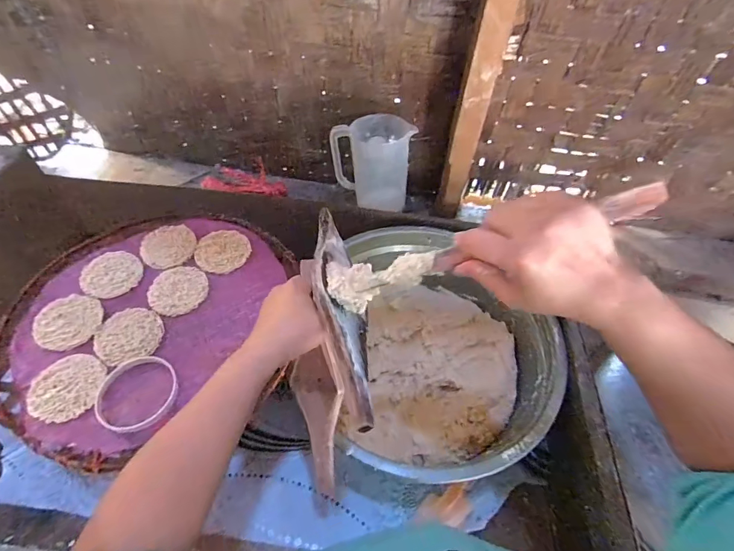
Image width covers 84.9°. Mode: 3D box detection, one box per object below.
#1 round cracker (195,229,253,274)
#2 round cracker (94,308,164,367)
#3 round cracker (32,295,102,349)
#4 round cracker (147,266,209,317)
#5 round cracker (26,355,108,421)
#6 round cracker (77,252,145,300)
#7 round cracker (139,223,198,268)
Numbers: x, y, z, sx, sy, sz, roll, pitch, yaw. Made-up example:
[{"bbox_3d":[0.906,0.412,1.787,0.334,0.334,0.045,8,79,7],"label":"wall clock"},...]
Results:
[{"bbox_3d":[-0.220,-0.039,0.612,0.083,0.008,0.076,2,52,-3],"label":"round cracker"},{"bbox_3d":[-0.309,0.076,0.521,0.078,0.004,0.080,2,52,-3],"label":"round cracker"},{"bbox_3d":[-0.395,0.059,0.529,0.086,0.005,0.076,17,53,9],"label":"round cracker"},{"bbox_3d":[-0.267,0.020,0.568,0.077,0.007,0.083,2,52,-3],"label":"round cracker"},{"bbox_3d":[-0.358,0.129,0.475,0.078,0.005,0.078,2,52,-3],"label":"round cracker"},{"bbox_3d":[-0.369,-0.003,0.579,0.083,0.004,0.076,2,52,-3],"label":"round cracker"},{"bbox_3d":[-0.305,-0.045,0.613,0.077,0.007,0.077,2,52,-3],"label":"round cracker"}]

